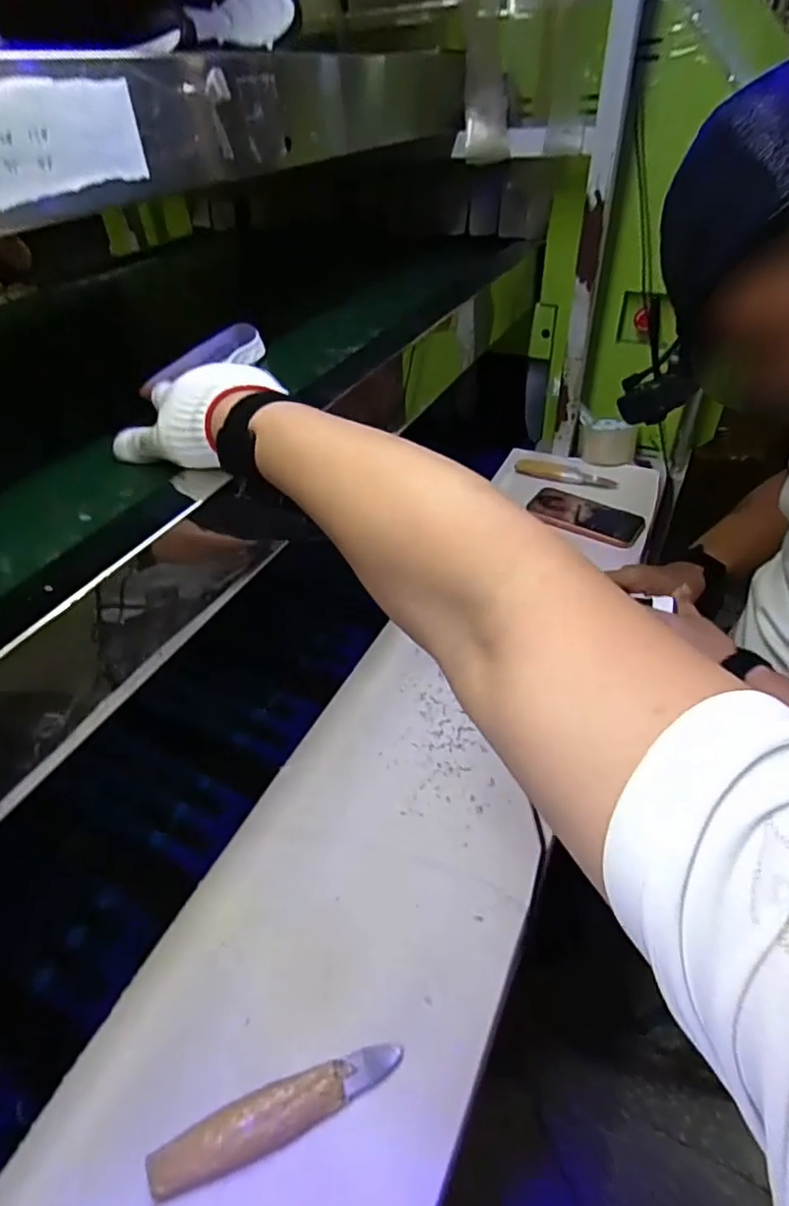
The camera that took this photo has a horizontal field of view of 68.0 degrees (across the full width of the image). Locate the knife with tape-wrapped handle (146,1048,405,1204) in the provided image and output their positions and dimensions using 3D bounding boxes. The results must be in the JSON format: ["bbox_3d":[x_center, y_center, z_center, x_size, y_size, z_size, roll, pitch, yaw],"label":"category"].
[{"bbox_3d":[-0.074,0.338,0.387,0.164,0.032,0.029,-18,44,-16],"label":"knife with tape-wrapped handle"}]

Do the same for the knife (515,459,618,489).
[{"bbox_3d":[0.285,-0.220,0.976,0.164,0.017,0.030,13,44,18],"label":"knife"}]

